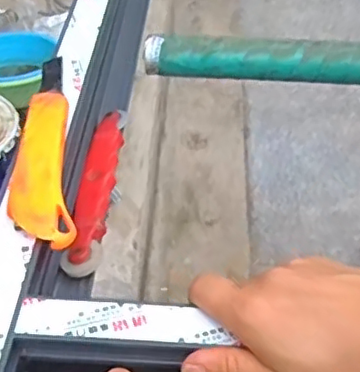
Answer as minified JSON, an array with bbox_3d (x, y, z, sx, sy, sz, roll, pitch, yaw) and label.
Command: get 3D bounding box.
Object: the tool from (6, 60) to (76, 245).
[{"bbox_3d":[-0.102,-0.036,0.447,0.041,0.015,0.201,-6,46,-8],"label":"tool"}]

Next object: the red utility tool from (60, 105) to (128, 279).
[{"bbox_3d":[-0.066,-0.006,0.521,0.031,0.014,0.188,5,45,3],"label":"red utility tool"}]

